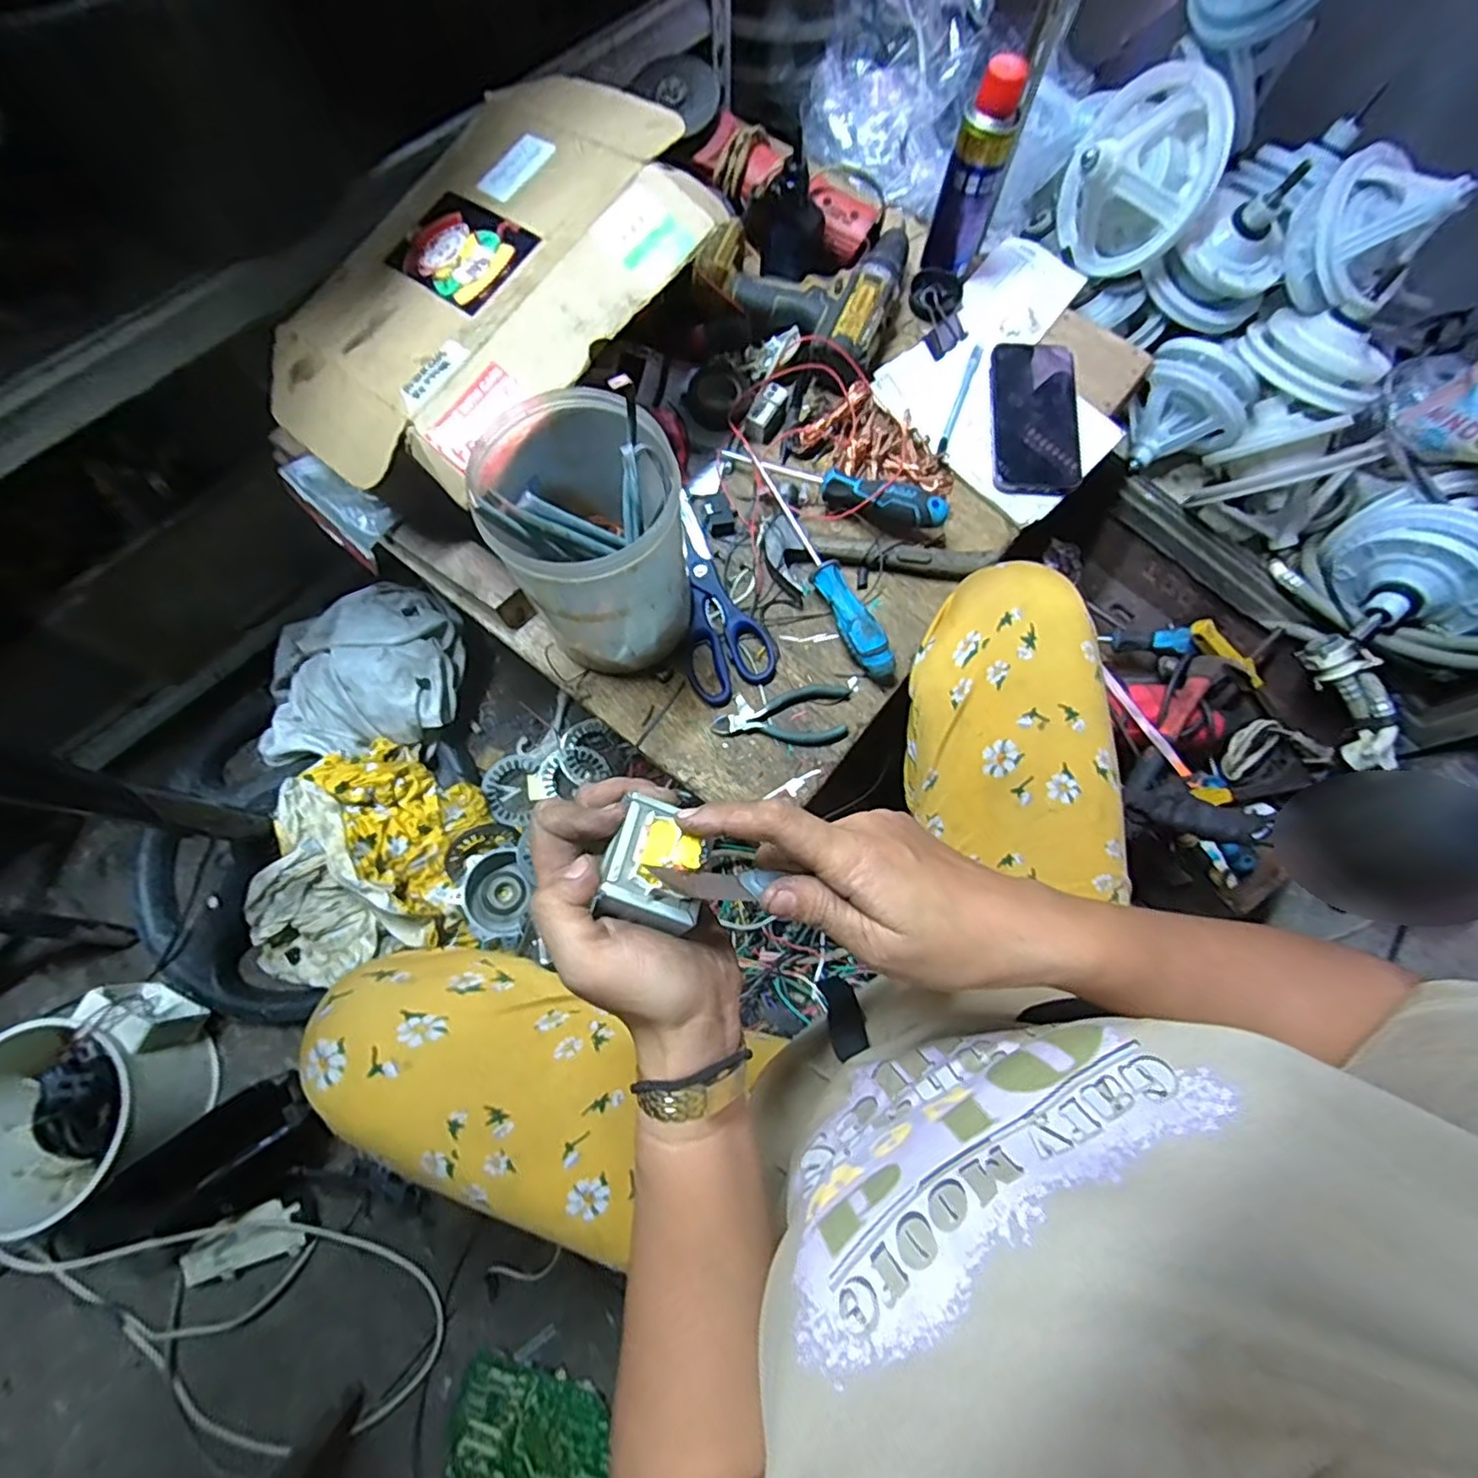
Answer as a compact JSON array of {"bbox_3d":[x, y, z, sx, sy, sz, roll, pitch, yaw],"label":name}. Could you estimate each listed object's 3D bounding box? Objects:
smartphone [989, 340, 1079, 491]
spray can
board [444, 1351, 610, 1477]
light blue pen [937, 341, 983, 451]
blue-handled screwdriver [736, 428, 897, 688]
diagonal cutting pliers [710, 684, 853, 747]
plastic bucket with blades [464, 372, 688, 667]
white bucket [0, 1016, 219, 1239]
[{"bbox_3d":[0.285,-0.309,0.614,0.079,0.015,0.159,4,80,6],"label":"smartphone"},{"bbox_3d":[0.222,-0.530,0.604,0.052,0.153,0.043,18,75,4],"label":"spray can"},{"bbox_3d":[-0.210,0.715,0.649,0.169,0.012,0.115,11,69,7],"label":"board"},{"bbox_3d":[0.219,-0.338,0.635,0.009,0.007,0.132,22,75,5],"label":"light blue pen"},{"bbox_3d":[0.070,-0.163,0.576,0.035,0.033,0.256,-26,76,-8],"label":"blue-handled screwdriver"},{"bbox_3d":[0.037,-0.020,0.550,0.115,0.009,0.051,0,74,-1],"label":"diagonal cutting pliers"},{"bbox_3d":[-0.104,-0.147,0.484,0.129,0.172,0.135,-10,75,-4],"label":"plastic bucket with blades"},{"bbox_3d":[-0.715,0.401,0.700,0.189,0.139,0.187,0,74,-1],"label":"white bucket"}]

